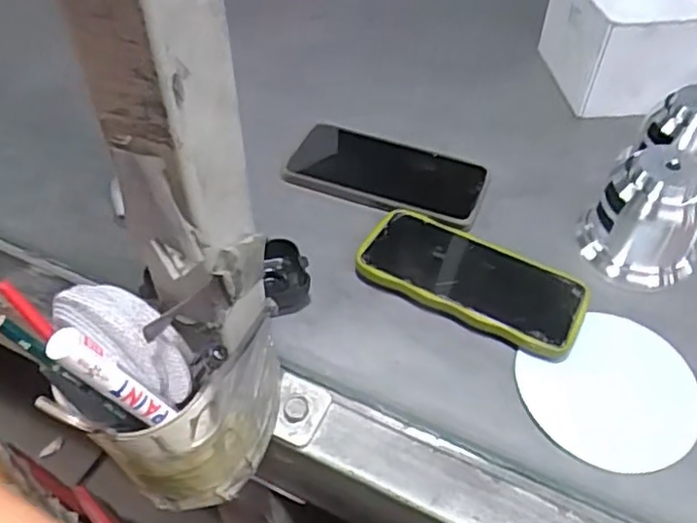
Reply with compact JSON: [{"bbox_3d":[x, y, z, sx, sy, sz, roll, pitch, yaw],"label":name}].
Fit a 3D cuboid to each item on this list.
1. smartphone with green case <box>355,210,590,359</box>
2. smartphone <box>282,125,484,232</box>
[{"bbox_3d":[0.089,0.012,0.471,0.158,0.020,0.081,26,52,19],"label":"smartphone with green case"},{"bbox_3d":[0.033,-0.077,0.543,0.162,0.010,0.084,19,50,13],"label":"smartphone"}]

